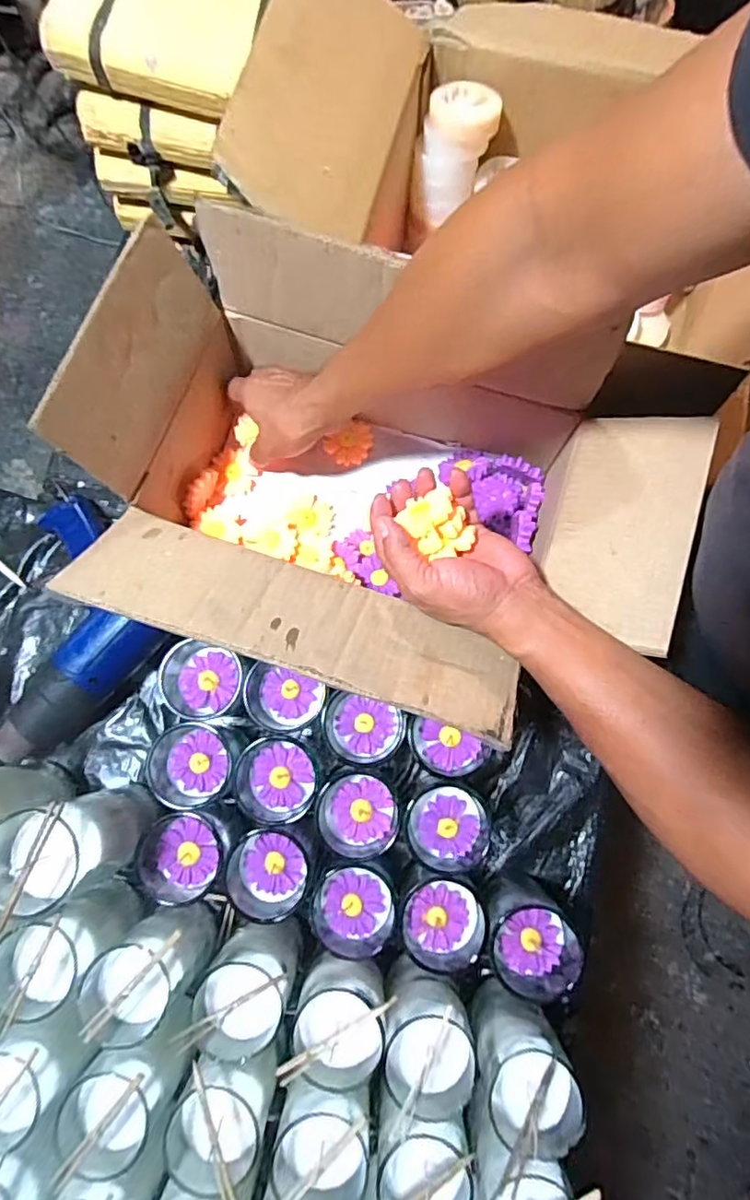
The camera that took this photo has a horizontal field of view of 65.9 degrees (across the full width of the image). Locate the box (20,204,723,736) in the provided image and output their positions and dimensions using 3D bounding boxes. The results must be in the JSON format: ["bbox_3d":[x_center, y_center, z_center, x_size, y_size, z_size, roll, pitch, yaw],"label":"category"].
[{"bbox_3d":[0.007,-0.083,0.499,0.457,0.218,0.319,18,79,5],"label":"box"}]

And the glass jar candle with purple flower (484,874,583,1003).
[{"bbox_3d":[0.132,0.289,0.506,0.072,0.075,0.079,0,78,1],"label":"glass jar candle with purple flower"}]

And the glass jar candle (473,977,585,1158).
[{"bbox_3d":[0.114,0.361,0.449,0.065,0.113,0.068,0,78,1],"label":"glass jar candle"}]

